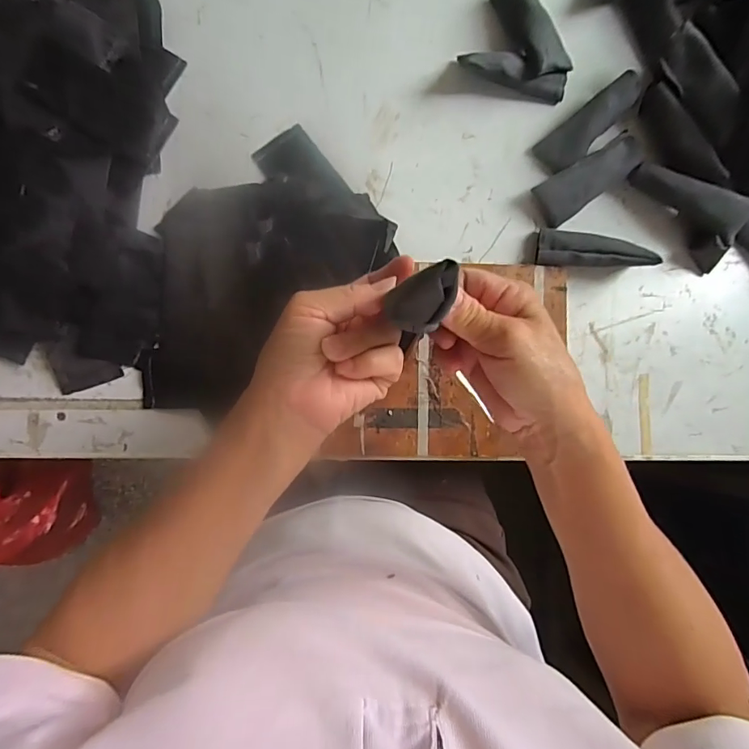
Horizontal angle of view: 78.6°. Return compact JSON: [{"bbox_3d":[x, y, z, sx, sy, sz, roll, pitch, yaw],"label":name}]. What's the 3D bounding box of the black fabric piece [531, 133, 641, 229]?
[{"bbox_3d":[0.200,-0.182,0.429,0.098,0.024,0.039,-31,87,-5],"label":"black fabric piece"}]

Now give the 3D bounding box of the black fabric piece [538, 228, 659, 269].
[{"bbox_3d":[0.202,-0.113,0.418,0.100,0.017,0.037,8,85,10],"label":"black fabric piece"}]

